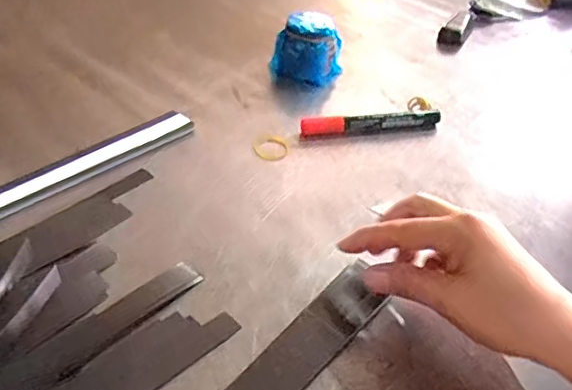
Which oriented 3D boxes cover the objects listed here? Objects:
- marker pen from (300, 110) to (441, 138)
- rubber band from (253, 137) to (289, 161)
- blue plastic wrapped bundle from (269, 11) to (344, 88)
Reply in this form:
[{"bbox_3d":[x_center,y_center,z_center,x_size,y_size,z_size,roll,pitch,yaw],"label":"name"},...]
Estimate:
[{"bbox_3d":[0.081,-0.068,0.537,0.135,0.017,0.020,-7,42,-17],"label":"marker pen"},{"bbox_3d":[-0.012,-0.041,0.500,0.032,0.004,0.033,4,40,-3],"label":"rubber band"},{"bbox_3d":[0.023,-0.153,0.600,0.062,0.057,0.059,21,42,16],"label":"blue plastic wrapped bundle"}]

